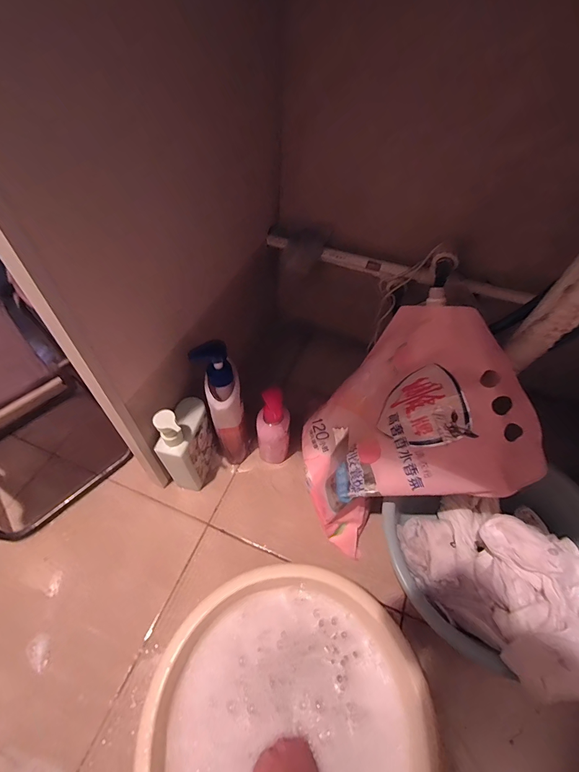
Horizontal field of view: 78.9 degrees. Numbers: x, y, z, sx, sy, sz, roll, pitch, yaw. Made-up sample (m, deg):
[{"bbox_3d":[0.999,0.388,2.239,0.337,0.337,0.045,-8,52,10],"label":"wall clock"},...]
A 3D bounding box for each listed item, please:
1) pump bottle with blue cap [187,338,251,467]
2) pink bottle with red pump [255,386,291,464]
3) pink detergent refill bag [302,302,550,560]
[{"bbox_3d":[-0.100,0.040,0.567,0.063,0.258,0.076,-20,58,-18],"label":"pump bottle with blue cap"},{"bbox_3d":[-0.028,0.076,0.592,0.056,0.186,0.050,0,54,-4],"label":"pink bottle with red pump"},{"bbox_3d":[0.150,0.062,0.518,0.091,0.349,0.267,18,42,-46],"label":"pink detergent refill bag"}]

